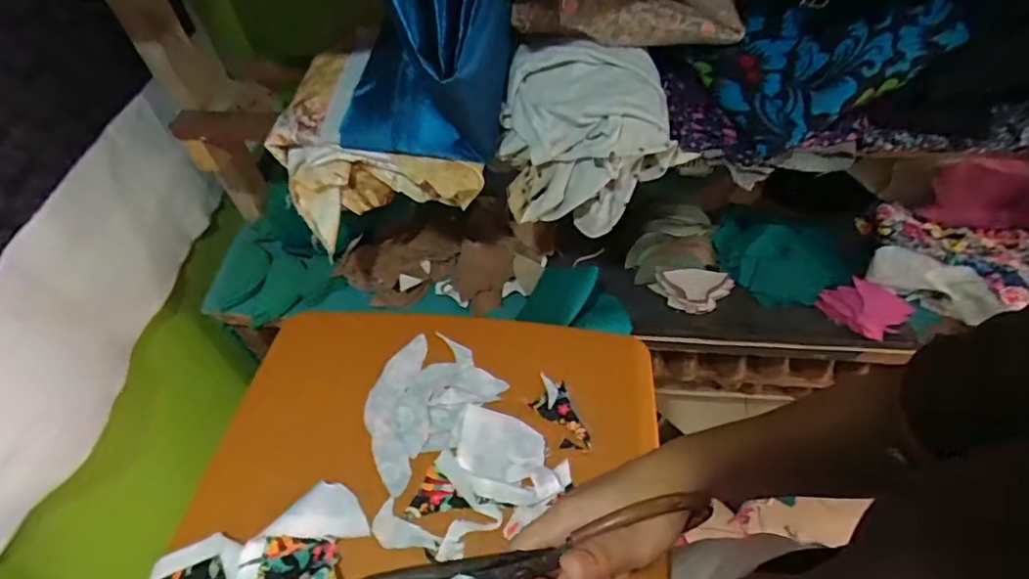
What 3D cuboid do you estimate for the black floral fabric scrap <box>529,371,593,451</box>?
[{"bbox_3d":[0.048,0.139,0.622,0.042,0.009,0.093,-18,55,-10],"label":"black floral fabric scrap"}]

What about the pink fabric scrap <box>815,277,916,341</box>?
[{"bbox_3d":[0.492,0.023,0.786,0.081,0.032,0.099,-37,58,-24],"label":"pink fabric scrap"}]

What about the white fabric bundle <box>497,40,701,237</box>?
[{"bbox_3d":[0.089,-0.174,0.648,0.197,0.168,0.117,-2,51,1],"label":"white fabric bundle"}]

